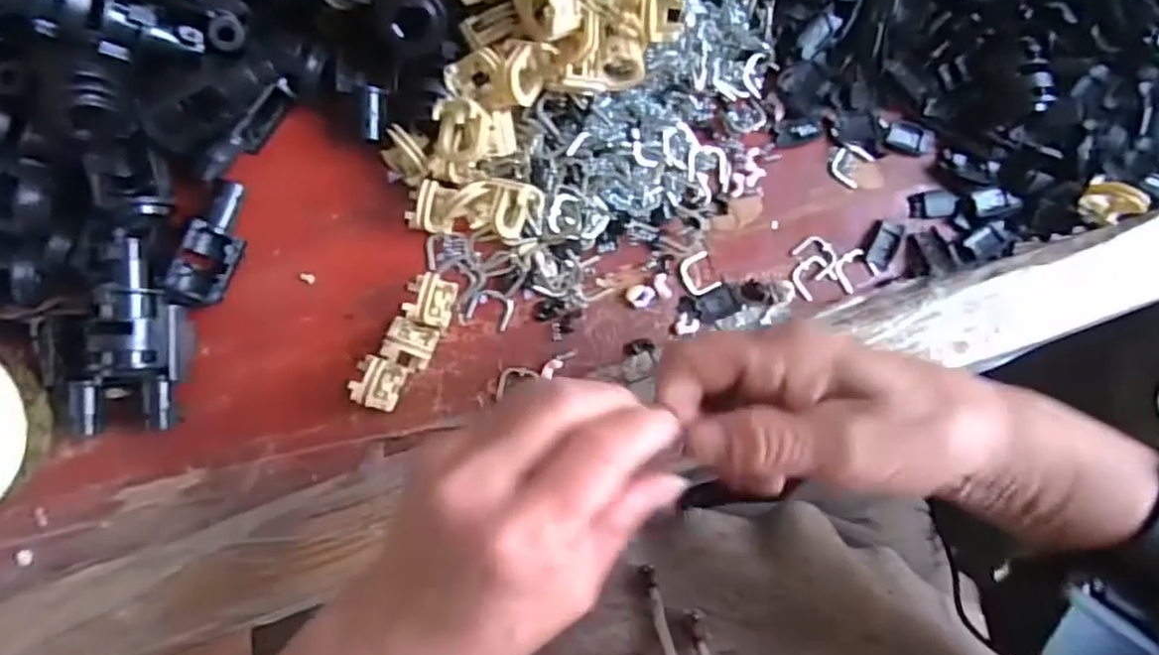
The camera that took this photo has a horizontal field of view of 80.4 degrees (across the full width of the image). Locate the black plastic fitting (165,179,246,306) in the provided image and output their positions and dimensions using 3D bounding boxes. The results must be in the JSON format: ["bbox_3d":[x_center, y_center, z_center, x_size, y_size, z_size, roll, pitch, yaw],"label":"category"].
[{"bbox_3d":[-0.154,-0.035,0.288,0.017,0.024,0.053,18,87,-6],"label":"black plastic fitting"}]

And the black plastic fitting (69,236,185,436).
[{"bbox_3d":[-0.178,0.008,0.270,0.036,0.027,0.079,16,103,-7],"label":"black plastic fitting"}]

